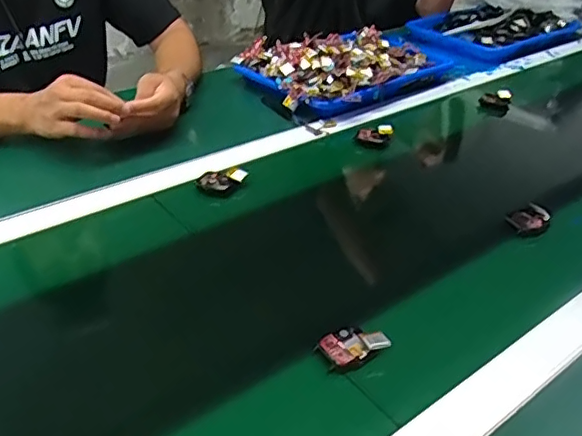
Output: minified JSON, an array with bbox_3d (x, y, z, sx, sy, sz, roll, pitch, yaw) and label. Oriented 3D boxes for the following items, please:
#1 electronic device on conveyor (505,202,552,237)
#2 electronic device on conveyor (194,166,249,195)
[{"bbox_3d":[0.270,0.002,0.628,0.041,0.020,0.033,-12,38,-17],"label":"electronic device on conveyor"},{"bbox_3d":[-0.084,-0.045,0.678,0.061,0.018,0.031,-9,37,-14],"label":"electronic device on conveyor"}]

